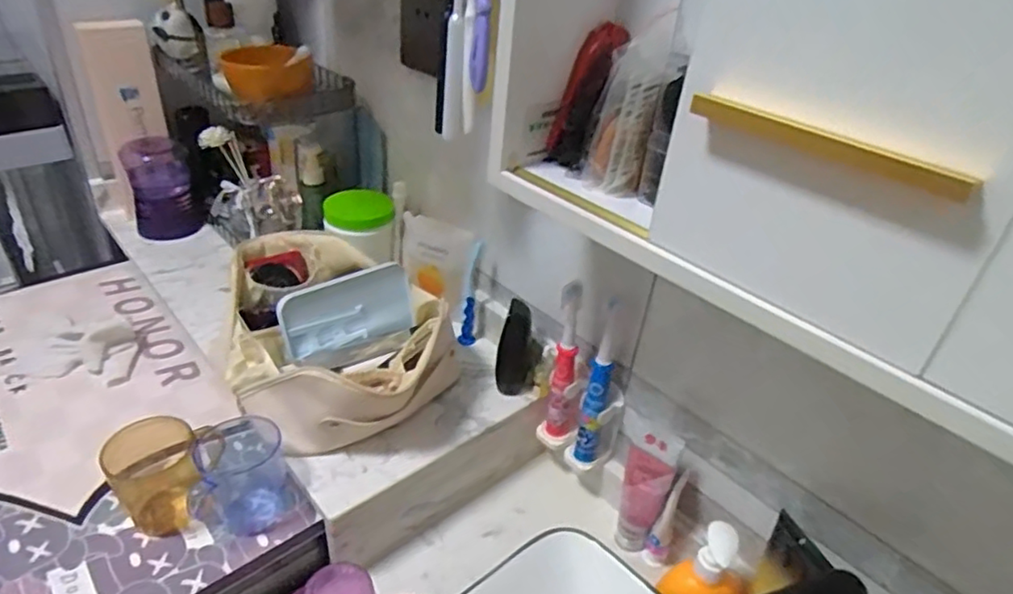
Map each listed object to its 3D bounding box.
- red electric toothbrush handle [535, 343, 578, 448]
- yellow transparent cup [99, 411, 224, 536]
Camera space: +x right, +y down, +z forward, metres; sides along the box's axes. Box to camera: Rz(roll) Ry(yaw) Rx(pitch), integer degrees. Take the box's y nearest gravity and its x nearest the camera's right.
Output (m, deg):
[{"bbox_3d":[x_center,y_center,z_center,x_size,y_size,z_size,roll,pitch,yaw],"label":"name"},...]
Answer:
[{"bbox_3d":[0.059,0.107,0.698,0.033,0.140,0.031,12,34,8],"label":"red electric toothbrush handle"},{"bbox_3d":[-0.314,0.157,0.578,0.092,0.088,0.084,5,34,-3],"label":"yellow transparent cup"}]

